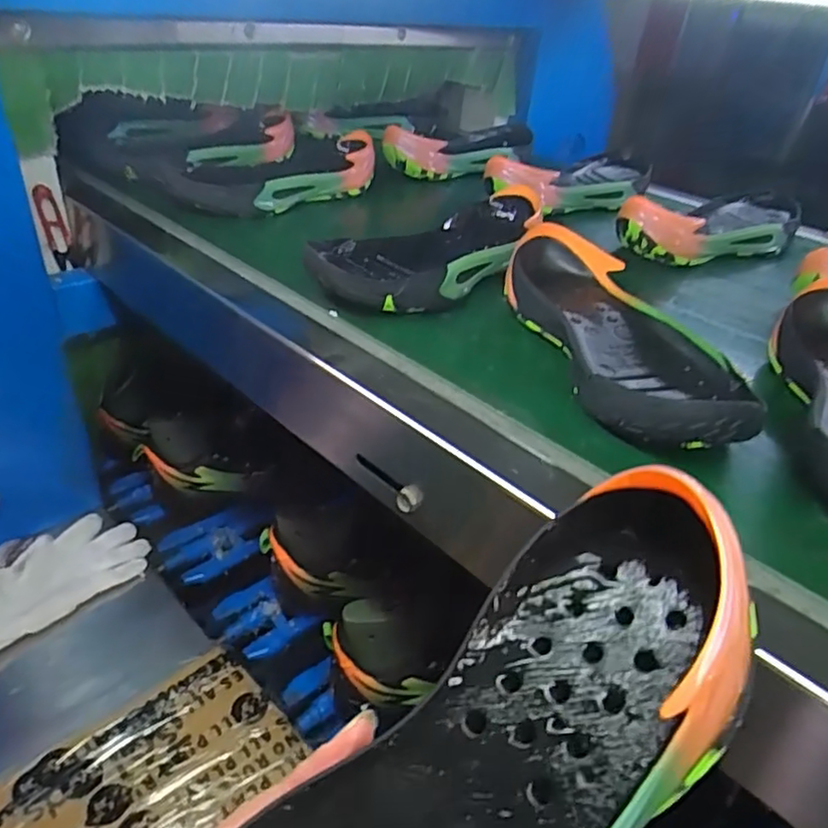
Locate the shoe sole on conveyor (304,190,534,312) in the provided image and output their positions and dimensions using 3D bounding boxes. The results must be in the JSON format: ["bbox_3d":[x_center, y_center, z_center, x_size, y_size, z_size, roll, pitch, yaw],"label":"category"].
[{"bbox_3d":[0.025,-0.144,0.573,0.268,0.052,0.098,-25,42,-37],"label":"shoe sole on conveyor"}]

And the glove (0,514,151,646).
[{"bbox_3d":[-0.417,0.181,0.733,0.136,0.048,0.204,26,39,32],"label":"glove"}]

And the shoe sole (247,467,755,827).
[{"bbox_3d":[0.010,0.130,0.203,0.262,0.038,0.095,-42,47,-10],"label":"shoe sole"}]

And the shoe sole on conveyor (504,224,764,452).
[{"bbox_3d":[0.147,-0.058,0.463,0.104,0.054,0.265,-4,33,-11],"label":"shoe sole on conveyor"}]

